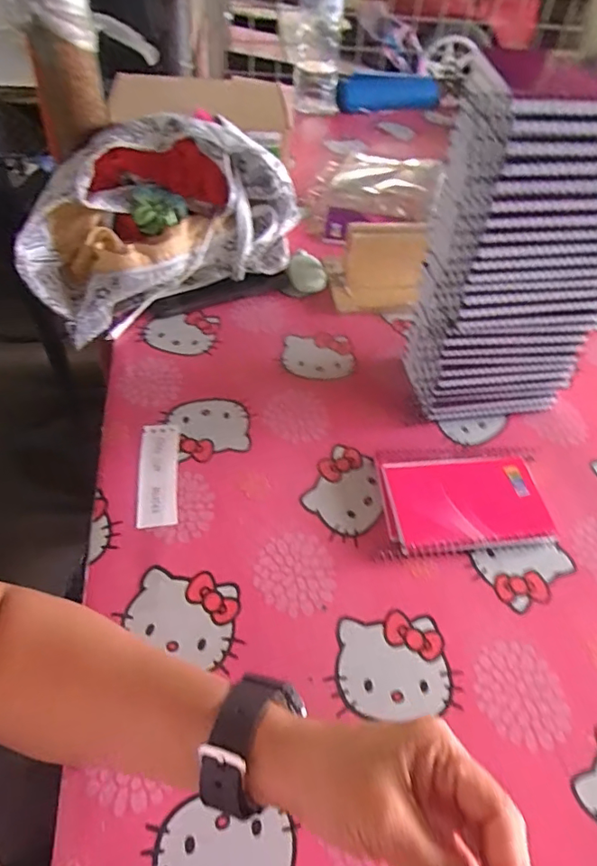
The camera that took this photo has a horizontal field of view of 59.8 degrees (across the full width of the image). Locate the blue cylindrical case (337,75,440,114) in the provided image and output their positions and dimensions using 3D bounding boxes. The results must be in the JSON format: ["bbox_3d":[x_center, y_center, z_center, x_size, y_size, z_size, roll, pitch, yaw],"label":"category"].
[{"bbox_3d":[0.178,-0.682,1.047,0.217,0.052,0.058,-13,53,-16],"label":"blue cylindrical case"}]

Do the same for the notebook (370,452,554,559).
[{"bbox_3d":[0.141,0.056,0.449,0.139,0.016,0.098,-1,51,-7],"label":"notebook"}]

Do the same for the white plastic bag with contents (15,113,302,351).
[{"bbox_3d":[-0.139,-0.244,0.587,0.330,0.148,0.140,-27,58,-25],"label":"white plastic bag with contents"}]

